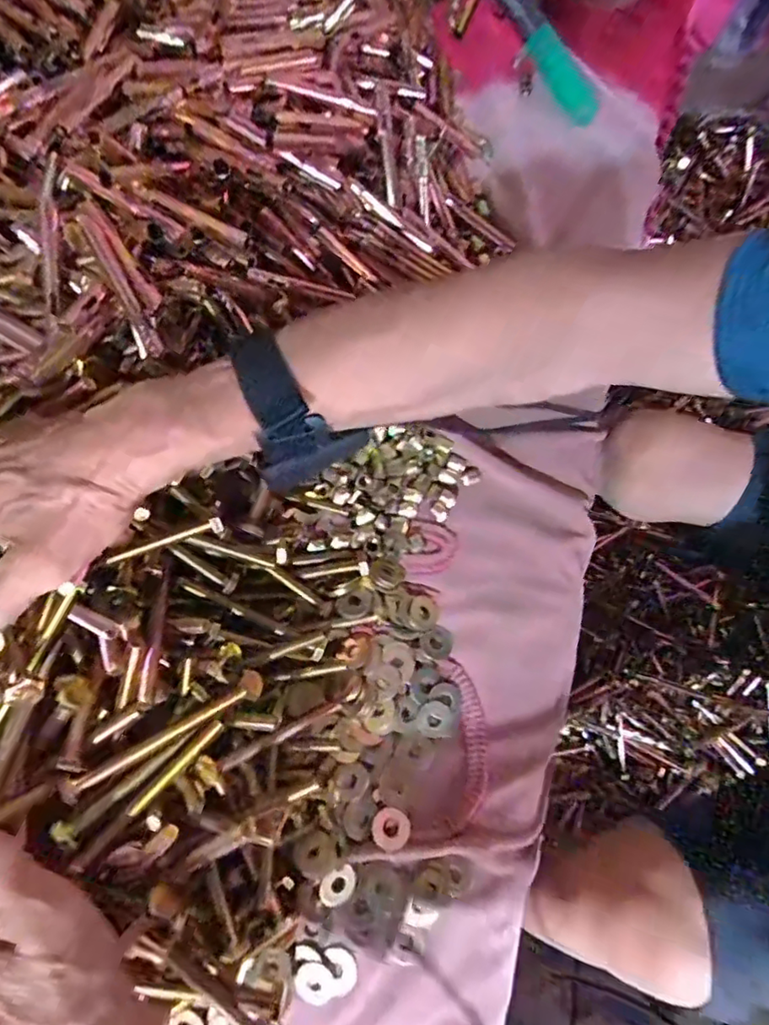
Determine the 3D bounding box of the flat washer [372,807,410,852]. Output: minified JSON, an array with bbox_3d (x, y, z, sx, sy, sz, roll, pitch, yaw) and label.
[{"bbox_3d":[0.004,0.209,0.372,0.024,0.004,0.024,19,78,3],"label":"flat washer"}]

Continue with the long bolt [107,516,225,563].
[{"bbox_3d":[-0.132,0.017,0.343,0.068,0.009,0.009,-17,78,-5],"label":"long bolt"}]

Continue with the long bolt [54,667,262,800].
[{"bbox_3d":[-0.123,0.124,0.318,0.117,0.018,0.014,-26,79,-20],"label":"long bolt"}]

